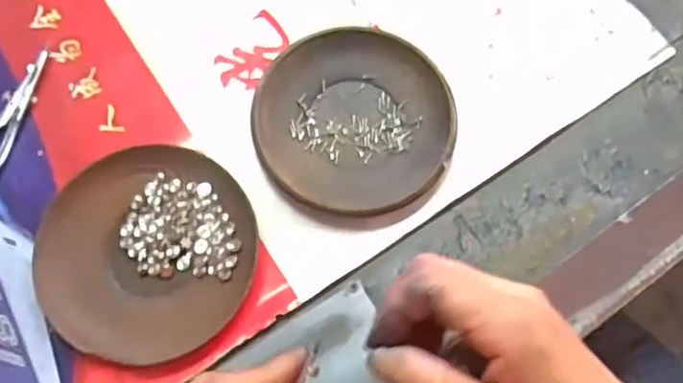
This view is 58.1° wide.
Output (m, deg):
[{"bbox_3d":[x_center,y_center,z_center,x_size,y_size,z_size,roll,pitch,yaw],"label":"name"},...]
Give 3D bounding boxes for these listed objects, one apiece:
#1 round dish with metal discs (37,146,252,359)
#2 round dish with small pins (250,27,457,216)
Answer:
[{"bbox_3d":[-0.105,0.030,0.335,0.116,0.017,0.111,0,75,-2],"label":"round dish with metal discs"},{"bbox_3d":[0.007,-0.040,0.358,0.110,0.019,0.108,0,75,-2],"label":"round dish with small pins"}]

